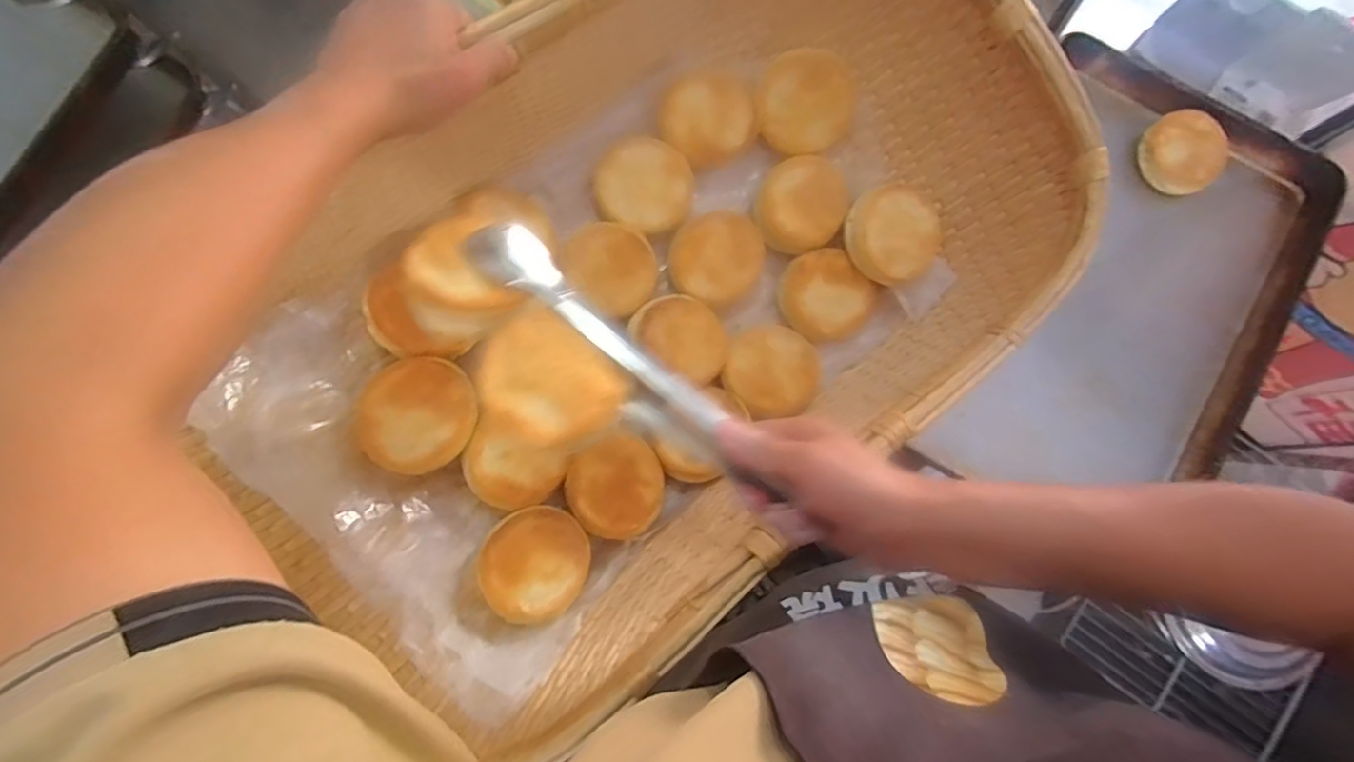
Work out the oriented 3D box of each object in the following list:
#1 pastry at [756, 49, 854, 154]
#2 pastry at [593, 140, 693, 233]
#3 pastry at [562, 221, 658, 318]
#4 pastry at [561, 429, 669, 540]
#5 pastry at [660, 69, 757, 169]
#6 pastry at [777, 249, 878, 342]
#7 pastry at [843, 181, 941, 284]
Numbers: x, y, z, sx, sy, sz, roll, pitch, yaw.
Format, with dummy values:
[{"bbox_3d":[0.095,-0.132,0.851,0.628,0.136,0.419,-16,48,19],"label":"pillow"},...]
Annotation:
[{"bbox_3d":[0.134,-0.289,0.632,0.098,0.030,0.098,-7,122,9],"label":"pastry"},{"bbox_3d":[-0.032,-0.200,0.622,0.101,0.022,0.087,-3,110,-22],"label":"pastry"},{"bbox_3d":[-0.065,-0.112,0.610,0.095,0.015,0.095,-6,102,-29],"label":"pastry"},{"bbox_3d":[-0.057,0.102,0.584,0.090,0.023,0.093,-35,81,-6],"label":"pastry"},{"bbox_3d":[0.035,-0.275,0.635,0.090,0.032,0.086,-39,97,12],"label":"pastry"},{"bbox_3d":[0.160,-0.091,0.653,0.098,0.039,0.089,43,82,8],"label":"pastry"},{"bbox_3d":[0.228,-0.153,0.633,0.098,0.035,0.098,-1,95,-9],"label":"pastry"}]

